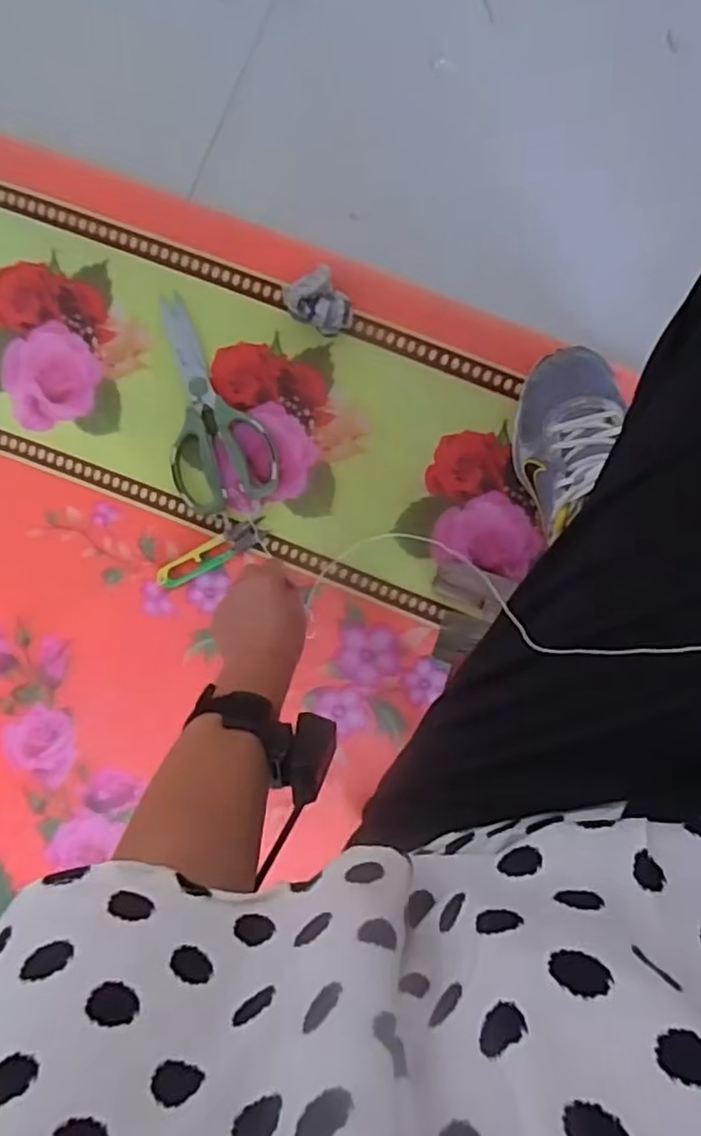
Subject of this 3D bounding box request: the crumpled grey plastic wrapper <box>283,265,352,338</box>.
[{"bbox_3d":[-0.027,-0.237,0.620,0.048,0.040,0.055,-34,94,9],"label":"crumpled grey plastic wrapper"}]

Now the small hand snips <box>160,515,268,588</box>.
[{"bbox_3d":[-0.140,-0.015,0.682,0.123,0.006,0.029,-26,95,8],"label":"small hand snips"}]

